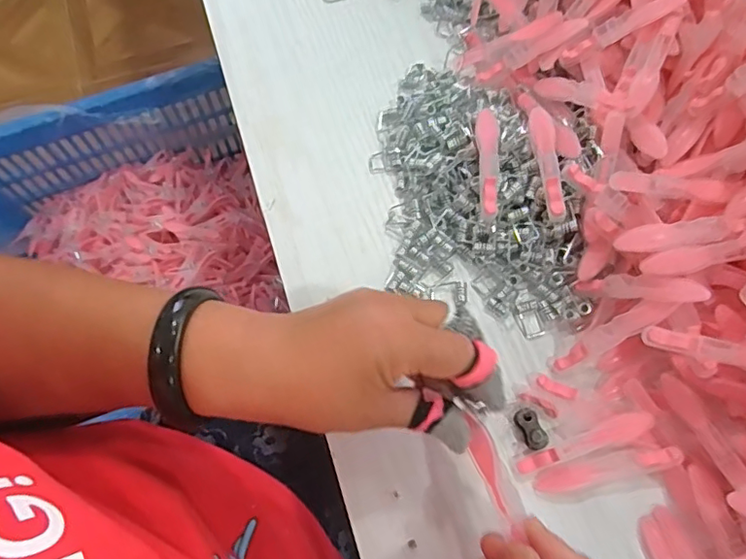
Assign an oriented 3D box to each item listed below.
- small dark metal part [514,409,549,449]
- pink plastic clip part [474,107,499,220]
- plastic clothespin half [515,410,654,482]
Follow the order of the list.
[{"bbox_3d":[0.090,0.085,0.314,0.011,0.009,0.023,-19,68,-8],"label":"small dark metal part"},{"bbox_3d":[0.073,-0.073,0.352,0.013,0.011,0.075,1,69,0],"label":"pink plastic clip part"},{"bbox_3d":[0.117,0.092,0.308,0.079,0.006,0.013,-24,68,4],"label":"plastic clothespin half"}]

